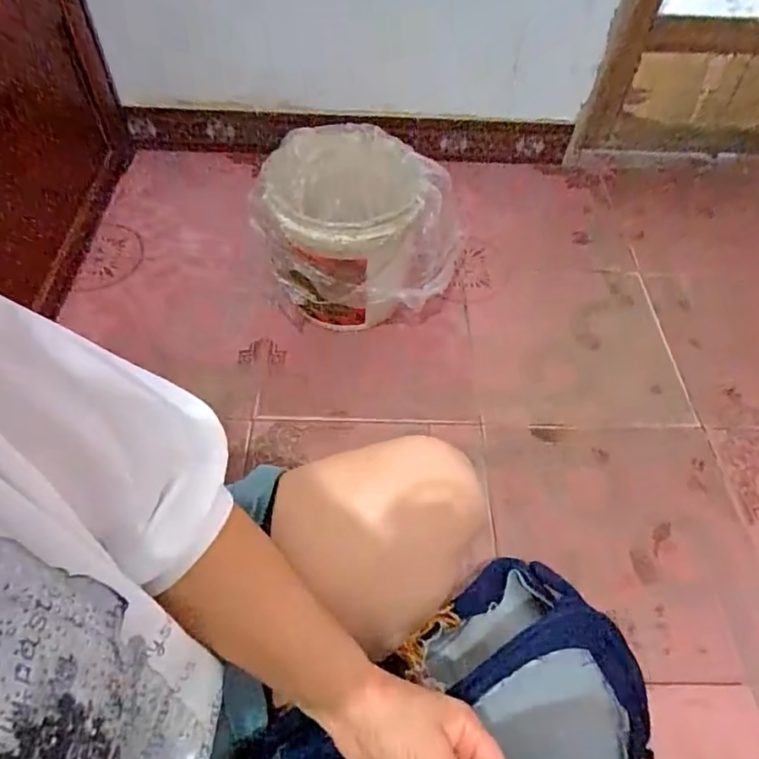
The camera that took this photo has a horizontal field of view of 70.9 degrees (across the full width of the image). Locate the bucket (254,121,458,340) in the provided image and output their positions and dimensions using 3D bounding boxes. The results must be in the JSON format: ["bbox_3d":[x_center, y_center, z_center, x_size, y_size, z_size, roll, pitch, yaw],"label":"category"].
[{"bbox_3d":[-0.044,-0.279,1.031,0.375,0.257,0.298,15,56,9],"label":"bucket"}]

